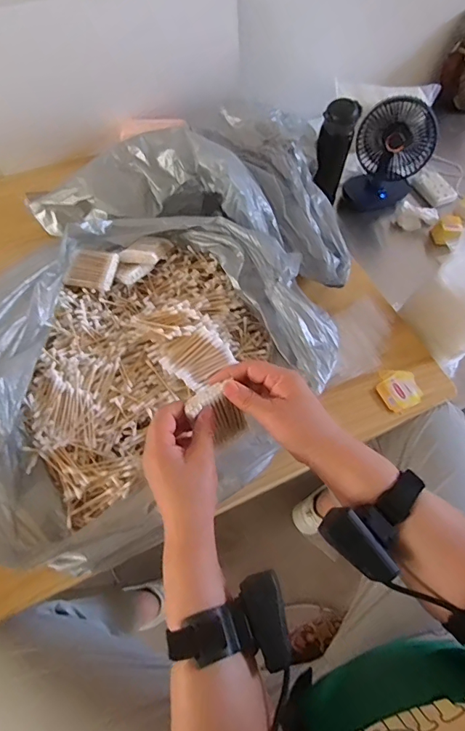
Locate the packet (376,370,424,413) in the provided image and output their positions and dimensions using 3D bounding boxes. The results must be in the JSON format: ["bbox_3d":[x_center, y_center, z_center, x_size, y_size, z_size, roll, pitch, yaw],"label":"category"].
[{"bbox_3d":[0.263,0.036,0.699,0.069,0.006,0.066,-21,63,-14],"label":"packet"}]

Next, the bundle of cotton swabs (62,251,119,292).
[{"bbox_3d":[-0.197,-0.134,0.620,0.070,0.011,0.054,11,80,9],"label":"bundle of cotton swabs"}]

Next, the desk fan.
[{"bbox_3d":[0.319,-0.425,0.906,0.151,0.201,0.082,3,60,-1],"label":"desk fan"}]

